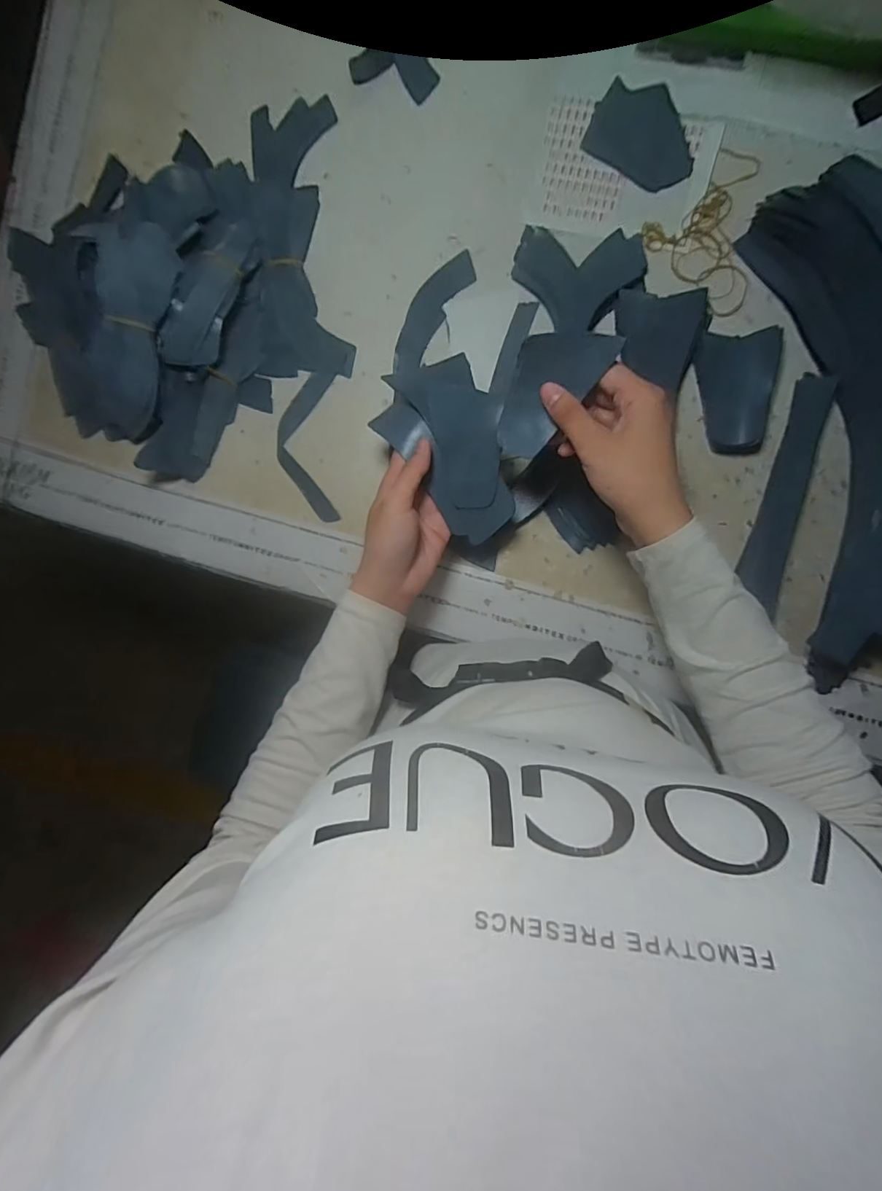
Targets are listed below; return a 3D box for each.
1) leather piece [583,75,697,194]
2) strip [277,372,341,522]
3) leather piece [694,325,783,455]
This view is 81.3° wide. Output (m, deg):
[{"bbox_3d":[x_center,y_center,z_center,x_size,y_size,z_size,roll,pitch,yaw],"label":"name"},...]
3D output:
[{"bbox_3d":[0.173,-0.388,0.432,0.094,0.004,0.068,40,95,3],"label":"leather piece"},{"bbox_3d":[-0.123,-0.137,0.473,0.053,0.008,0.134,-1,92,6],"label":"strip"},{"bbox_3d":[0.242,-0.168,0.423,0.056,0.023,0.094,3,92,6],"label":"leather piece"}]

